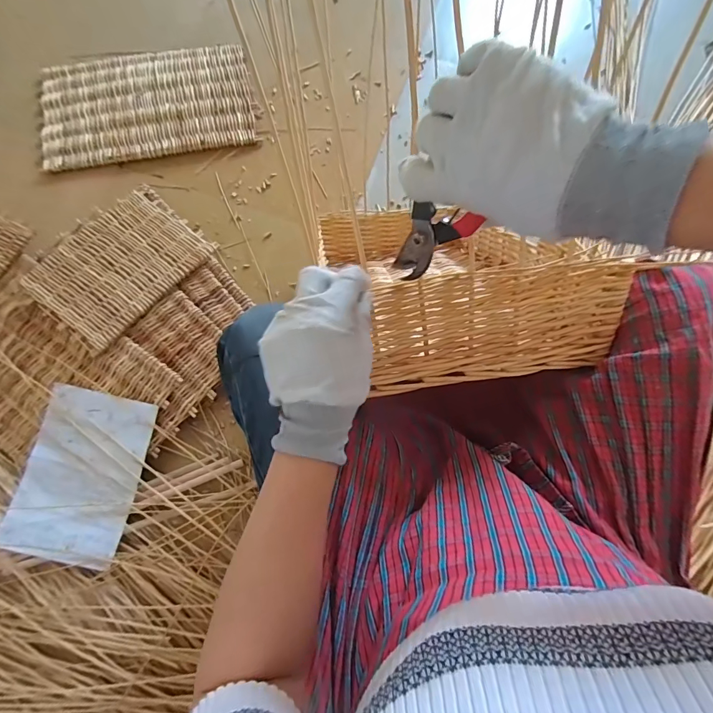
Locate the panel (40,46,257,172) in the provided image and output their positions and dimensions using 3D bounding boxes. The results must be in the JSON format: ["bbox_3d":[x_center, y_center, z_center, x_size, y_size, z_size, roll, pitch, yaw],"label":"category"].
[{"bbox_3d":[-0.540,-0.656,1.014,0.526,0.016,0.316,-8,77,-2],"label":"panel"}]

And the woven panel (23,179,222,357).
[{"bbox_3d":[-0.525,-0.213,0.868,0.271,0.021,0.339,39,71,7],"label":"woven panel"}]

